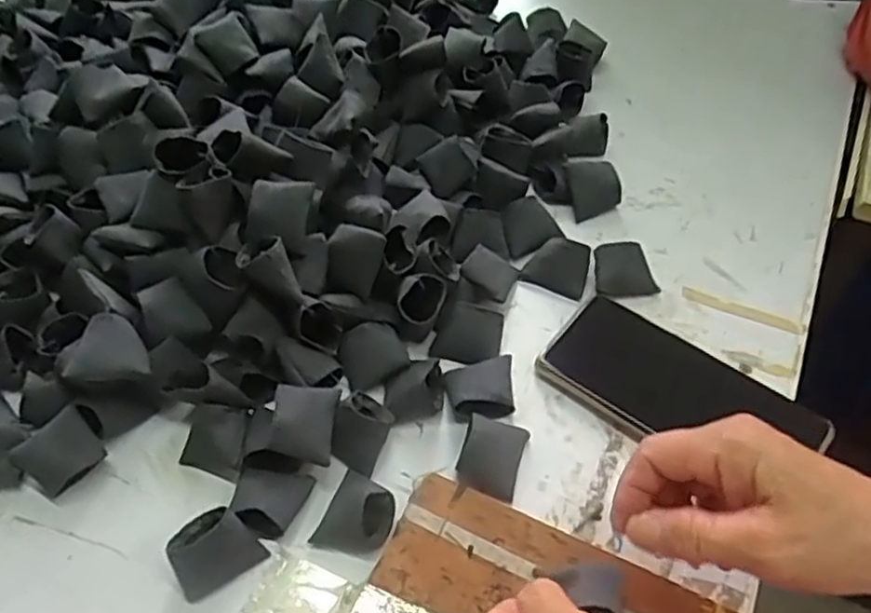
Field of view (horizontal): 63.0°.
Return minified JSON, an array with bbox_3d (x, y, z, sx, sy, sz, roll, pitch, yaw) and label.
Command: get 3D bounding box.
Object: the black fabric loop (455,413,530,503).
[{"bbox_3d":[0.032,0.085,0.406,0.033,0.019,0.045,14,54,12],"label":"black fabric loop"}]

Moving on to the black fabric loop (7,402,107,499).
[{"bbox_3d":[-0.211,0.083,0.403,0.041,0.022,0.035,-37,92,-18],"label":"black fabric loop"}]

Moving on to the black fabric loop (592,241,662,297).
[{"bbox_3d":[0.129,-0.023,0.484,0.041,0.024,0.033,1,52,2],"label":"black fabric loop"}]

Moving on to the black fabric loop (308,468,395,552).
[{"bbox_3d":[-0.042,0.111,0.384,0.036,0.026,0.041,19,55,16],"label":"black fabric loop"}]

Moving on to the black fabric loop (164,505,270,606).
[{"bbox_3d":[-0.117,0.126,0.373,0.042,0.027,0.032,-30,57,-20],"label":"black fabric loop"}]

